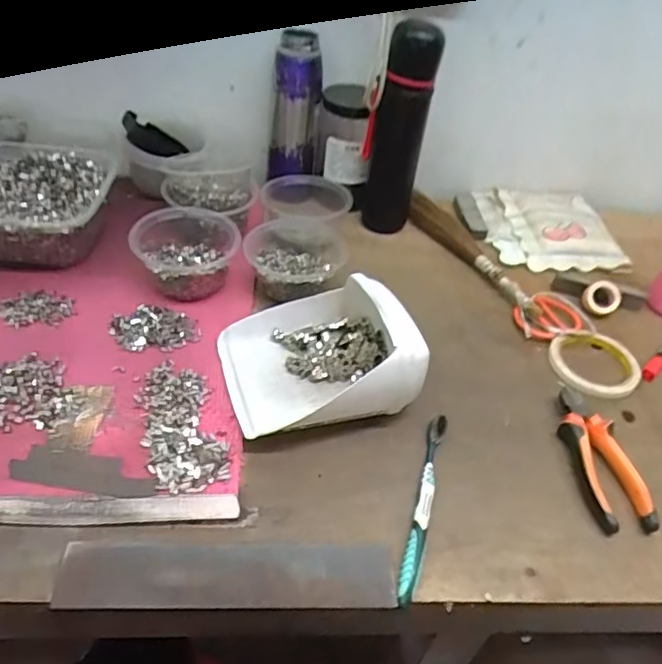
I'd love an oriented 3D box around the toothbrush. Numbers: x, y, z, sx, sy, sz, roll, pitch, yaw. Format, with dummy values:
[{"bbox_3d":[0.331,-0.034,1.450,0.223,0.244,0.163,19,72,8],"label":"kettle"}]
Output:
[{"bbox_3d":[0.080,0.141,0.499,0.015,0.009,0.179,15,43,8],"label":"toothbrush"}]

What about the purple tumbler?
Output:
[{"bbox_3d":[-0.048,-0.291,0.761,0.063,0.189,0.075,6,43,-2],"label":"purple tumbler"}]

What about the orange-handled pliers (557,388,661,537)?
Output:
[{"bbox_3d":[0.249,0.114,0.547,0.049,0.024,0.145,-1,43,-9],"label":"orange-handled pliers"}]

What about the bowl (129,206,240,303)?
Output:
[{"bbox_3d":[-0.160,-0.091,0.654,0.101,0.059,0.103,4,43,-4],"label":"bowl"}]

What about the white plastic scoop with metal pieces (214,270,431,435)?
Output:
[{"bbox_3d":[-0.013,0.018,0.559,0.172,0.088,0.149,-8,45,-16],"label":"white plastic scoop with metal pieces"}]

